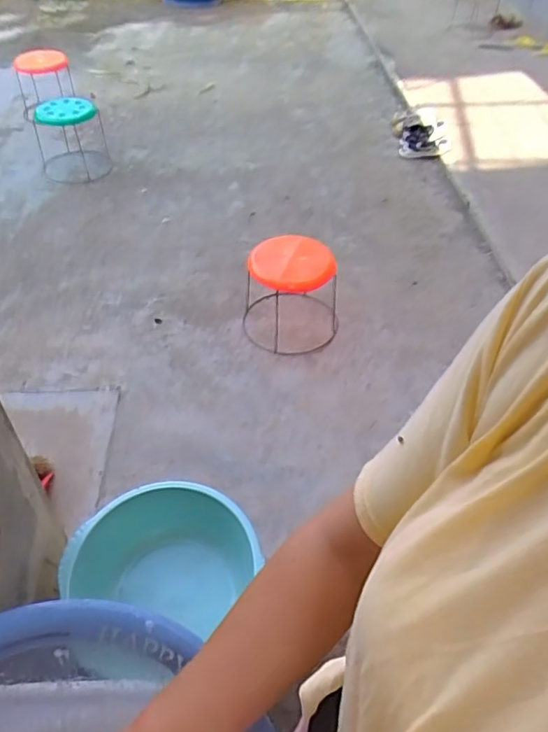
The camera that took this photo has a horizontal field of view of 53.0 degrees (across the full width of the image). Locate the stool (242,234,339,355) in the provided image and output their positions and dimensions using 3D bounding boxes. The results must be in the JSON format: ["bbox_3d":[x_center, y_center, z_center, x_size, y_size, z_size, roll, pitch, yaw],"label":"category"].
[{"bbox_3d":[0.065,-0.244,1.819,0.316,0.297,0.265,1,46,-2],"label":"stool"}]

